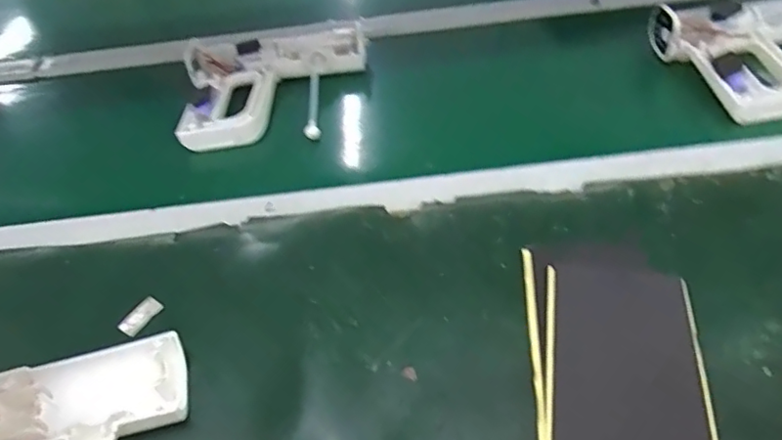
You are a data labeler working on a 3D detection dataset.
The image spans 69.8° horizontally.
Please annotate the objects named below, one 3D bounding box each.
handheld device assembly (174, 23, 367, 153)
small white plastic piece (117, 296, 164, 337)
[{"bbox_3d":[-0.135,-0.177,0.668,0.210,0.041,0.232,-11,47,-3],"label":"handheld device assembly"},{"bbox_3d":[-0.200,0.076,0.448,0.012,0.007,0.034,20,52,24],"label":"small white plastic piece"}]

